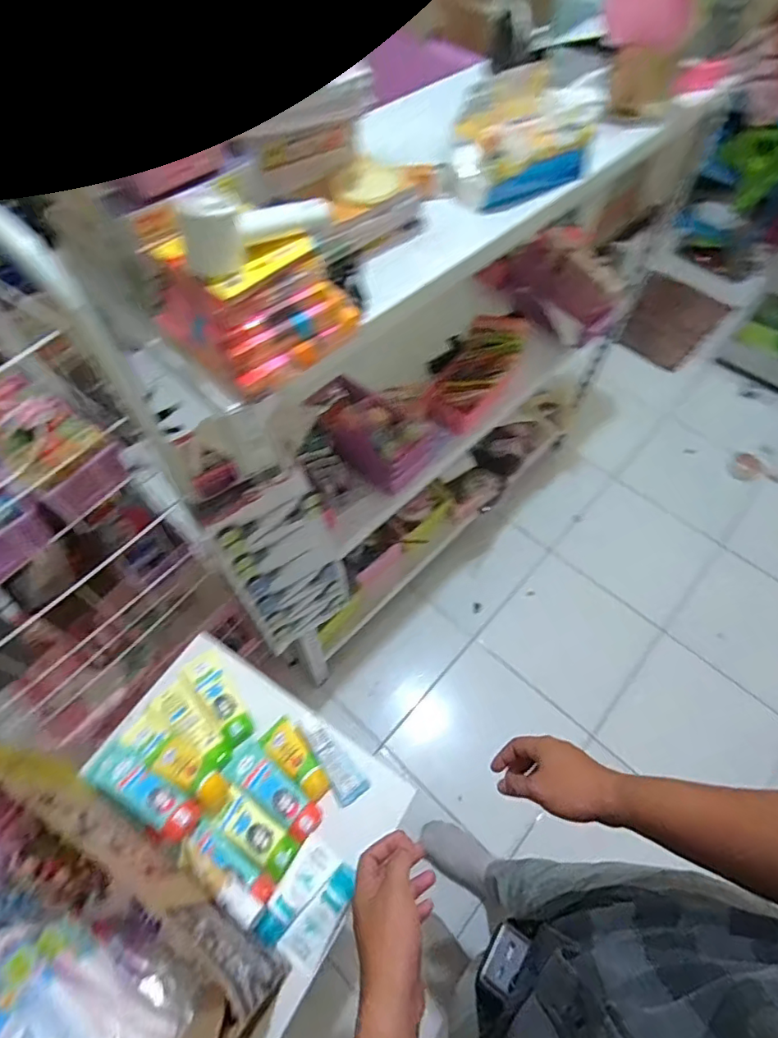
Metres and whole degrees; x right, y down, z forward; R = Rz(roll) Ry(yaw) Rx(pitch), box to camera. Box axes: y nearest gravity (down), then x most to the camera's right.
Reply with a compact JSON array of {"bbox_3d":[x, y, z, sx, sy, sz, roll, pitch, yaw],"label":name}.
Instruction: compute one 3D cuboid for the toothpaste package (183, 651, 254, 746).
[{"bbox_3d":[-0.243,0.255,0.749,0.046,0.023,0.144,-33,65,-19],"label":"toothpaste package"}]

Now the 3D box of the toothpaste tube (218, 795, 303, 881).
[{"bbox_3d":[-0.162,0.398,0.660,0.108,0.021,0.043,31,64,16],"label":"toothpaste tube"}]

